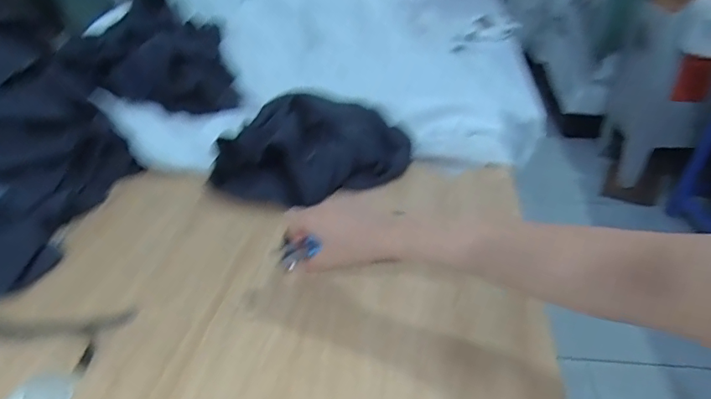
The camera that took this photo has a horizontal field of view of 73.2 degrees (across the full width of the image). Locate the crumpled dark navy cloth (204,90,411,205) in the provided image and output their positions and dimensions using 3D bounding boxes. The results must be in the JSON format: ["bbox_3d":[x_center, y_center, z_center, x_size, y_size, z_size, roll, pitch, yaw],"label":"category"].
[{"bbox_3d":[-0.073,-0.093,0.763,0.316,0.095,0.215,-13,35,-13],"label":"crumpled dark navy cloth"}]

